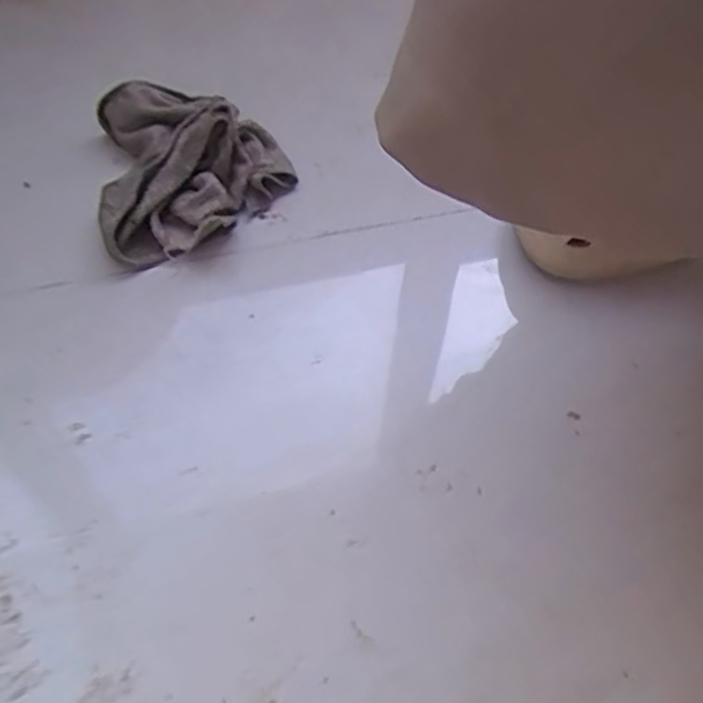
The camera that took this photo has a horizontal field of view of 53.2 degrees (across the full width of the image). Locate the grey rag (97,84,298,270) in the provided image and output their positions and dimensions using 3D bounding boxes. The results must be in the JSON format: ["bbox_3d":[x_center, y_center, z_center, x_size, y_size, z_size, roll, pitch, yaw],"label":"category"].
[{"bbox_3d":[-0.117,-0.142,0.524,0.136,0.053,0.153,-9,56,-9],"label":"grey rag"}]

